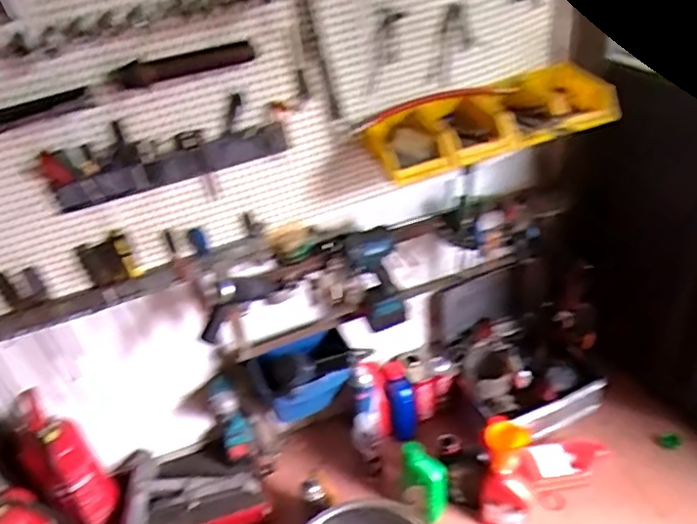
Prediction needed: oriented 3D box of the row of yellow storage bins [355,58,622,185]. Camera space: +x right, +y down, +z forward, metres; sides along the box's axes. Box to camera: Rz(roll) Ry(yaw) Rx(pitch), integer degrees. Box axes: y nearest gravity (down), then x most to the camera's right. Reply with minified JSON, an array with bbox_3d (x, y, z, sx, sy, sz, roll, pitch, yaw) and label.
[{"bbox_3d":[0.278,-0.284,1.197,0.490,0.083,0.190,-16,37,-11],"label":"row of yellow storage bins"}]

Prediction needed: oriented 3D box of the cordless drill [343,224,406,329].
[{"bbox_3d":[0.060,0.038,1.384,0.113,0.240,0.093,-10,37,-3],"label":"cordless drill"}]

